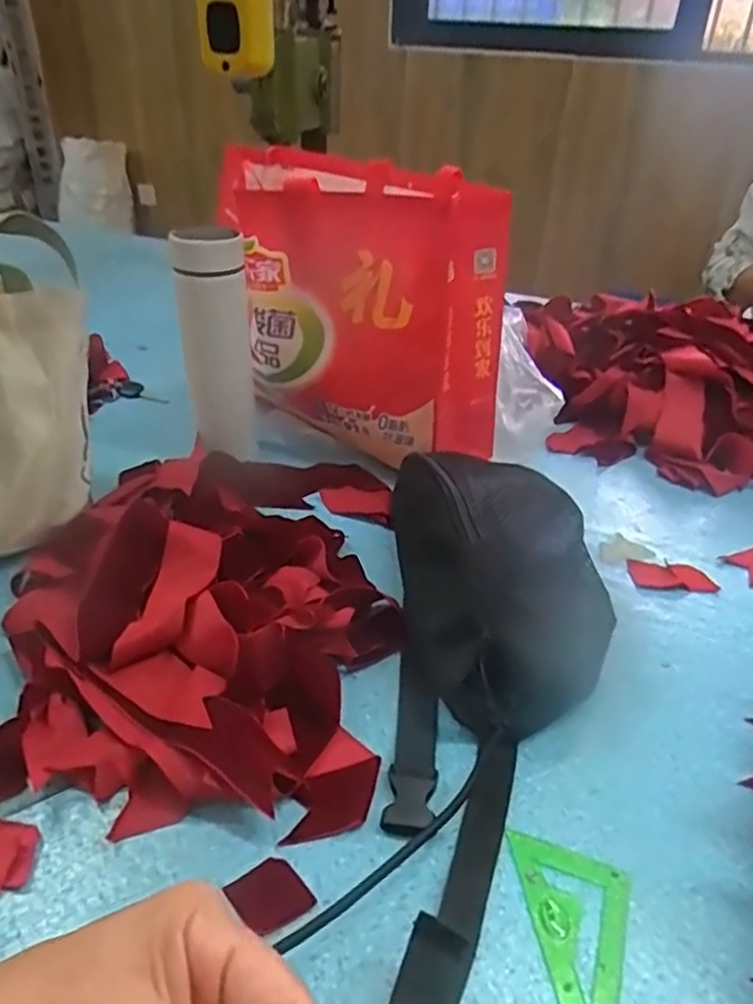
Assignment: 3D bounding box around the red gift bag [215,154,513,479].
[{"bbox_3d":[-0.005,-0.163,0.653,0.236,0.269,0.090,12,36,18],"label":"red gift bag"}]

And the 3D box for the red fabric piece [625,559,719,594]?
[{"bbox_3d":[0.246,0.061,0.575,0.069,0.004,0.032,2,34,-1],"label":"red fabric piece"}]

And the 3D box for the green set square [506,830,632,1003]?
[{"bbox_3d":[0.108,0.218,0.336,0.056,0.004,0.121,-2,34,-8],"label":"green set square"}]

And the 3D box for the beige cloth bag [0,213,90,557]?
[{"bbox_3d":[-0.305,-0.080,0.573,0.134,0.206,0.174,-18,39,-28],"label":"beige cloth bag"}]

